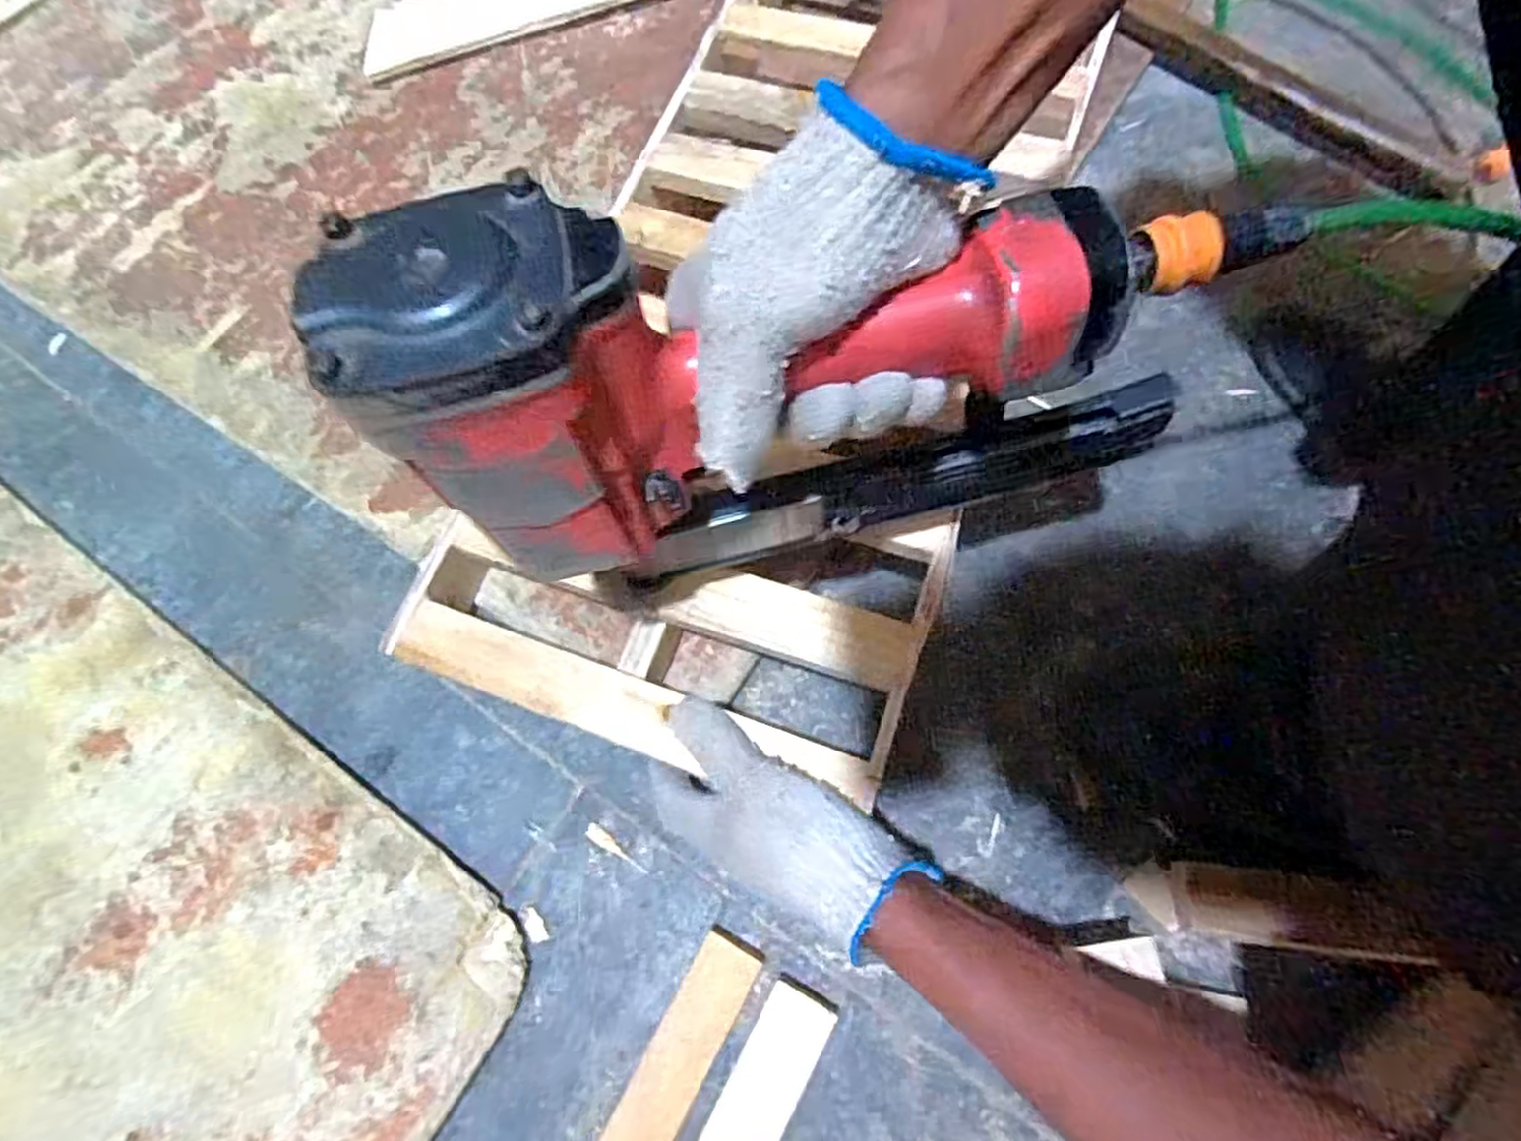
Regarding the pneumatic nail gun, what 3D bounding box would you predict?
[{"bbox_3d":[0.034,-0.071,0.302,0.321,0.185,0.076,-11,70,-3],"label":"pneumatic nail gun"}]

